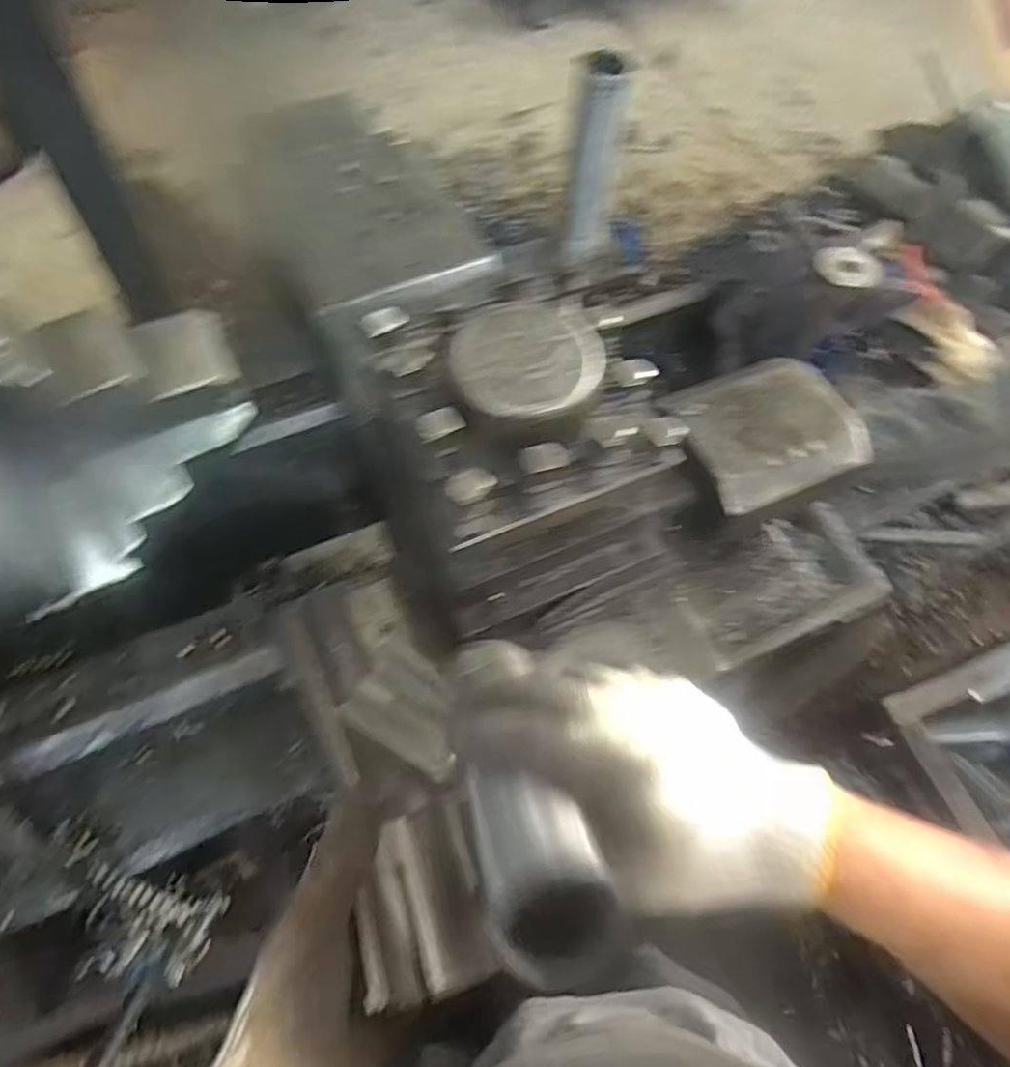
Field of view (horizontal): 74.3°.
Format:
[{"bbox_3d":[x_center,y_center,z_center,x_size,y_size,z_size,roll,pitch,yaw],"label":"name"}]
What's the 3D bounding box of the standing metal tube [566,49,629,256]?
[{"bbox_3d":[0.085,-0.363,0.654,0.056,0.168,0.057,9,63,1],"label":"standing metal tube"}]

